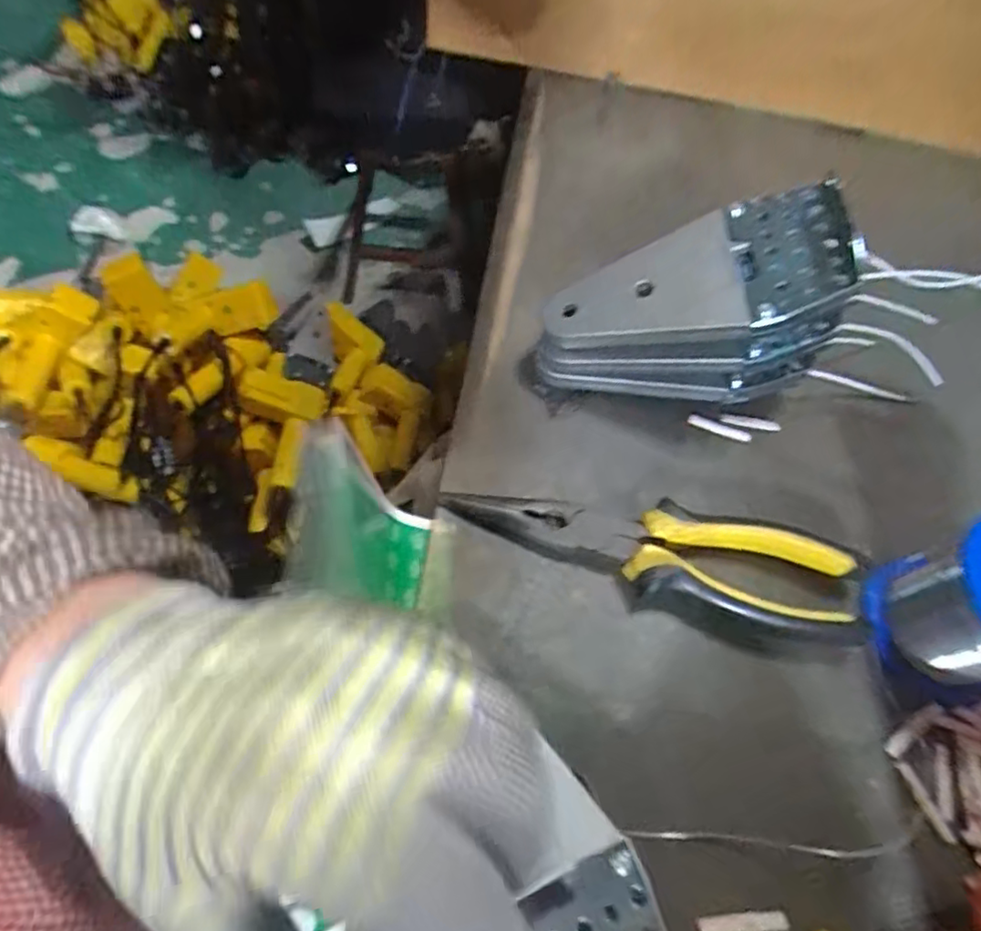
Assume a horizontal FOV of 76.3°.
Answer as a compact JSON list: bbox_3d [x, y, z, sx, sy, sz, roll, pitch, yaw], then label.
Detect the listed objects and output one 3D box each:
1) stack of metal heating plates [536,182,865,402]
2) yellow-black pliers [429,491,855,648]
[{"bbox_3d":[0.091,-0.074,0.296,0.128,0.091,0.062,3,62,-3],"label":"stack of metal heating plates"},{"bbox_3d":[0.068,0.042,0.274,0.175,0.021,0.046,10,61,0],"label":"yellow-black pliers"}]

